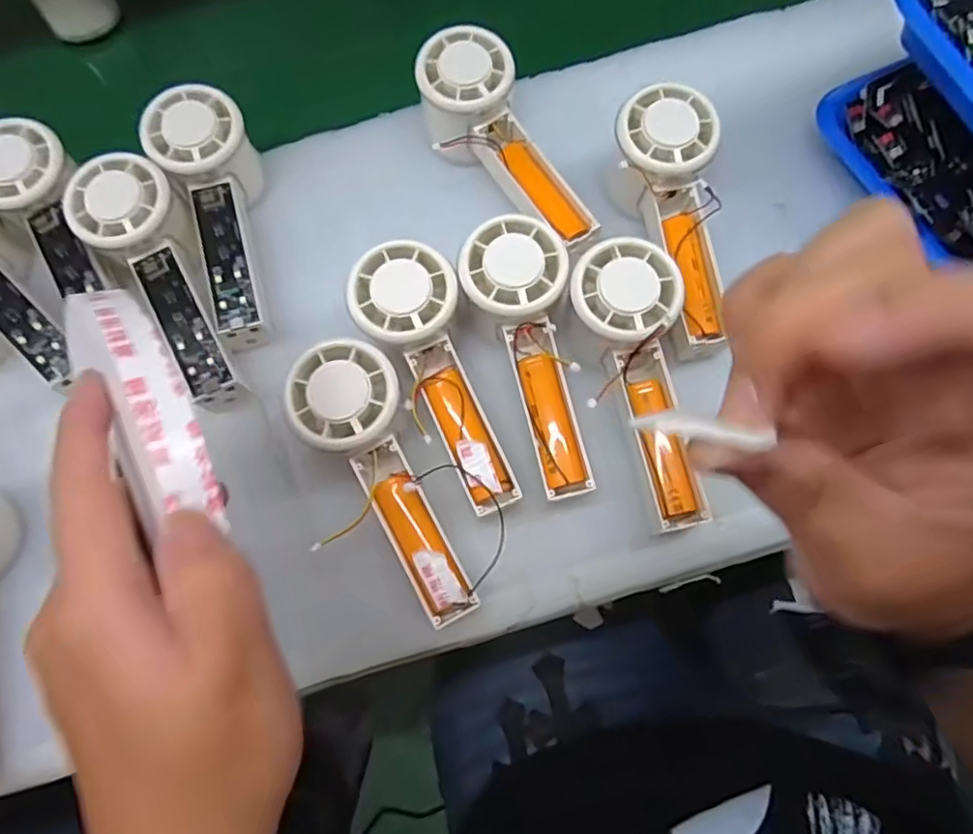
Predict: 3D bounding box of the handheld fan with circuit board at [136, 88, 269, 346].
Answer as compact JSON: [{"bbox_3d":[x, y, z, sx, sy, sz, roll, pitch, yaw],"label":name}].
[{"bbox_3d":[-0.162,-0.123,0.393,0.057,0.049,0.149,-15,84,-3],"label":"handheld fan with circuit board"}]

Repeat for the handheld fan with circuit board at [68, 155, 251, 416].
[{"bbox_3d":[-0.183,-0.075,0.369,0.053,0.028,0.156,-26,85,-6],"label":"handheld fan with circuit board"}]

